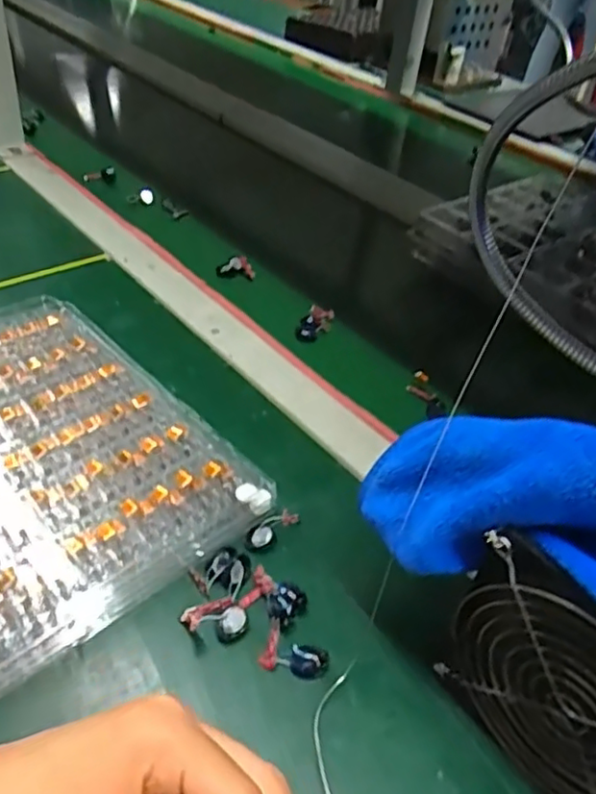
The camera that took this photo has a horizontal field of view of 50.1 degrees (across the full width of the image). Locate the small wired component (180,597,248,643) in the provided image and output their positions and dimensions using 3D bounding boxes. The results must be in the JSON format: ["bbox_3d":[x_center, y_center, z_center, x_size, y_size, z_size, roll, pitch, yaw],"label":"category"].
[{"bbox_3d":[-0.044,0.117,0.336,0.033,0.013,0.021,-5,42,-15],"label":"small wired component"}]

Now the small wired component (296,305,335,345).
[{"bbox_3d":[0.017,-0.067,0.574,0.022,0.012,0.056,18,42,11],"label":"small wired component"}]

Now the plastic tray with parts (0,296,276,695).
[{"bbox_3d":[-0.175,0.036,0.402,0.204,0.038,0.269,-29,53,-35],"label":"plastic tray with parts"}]

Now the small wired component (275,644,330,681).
[{"bbox_3d":[0.003,0.135,0.326,0.025,0.006,0.017,22,43,16],"label":"small wired component"}]

